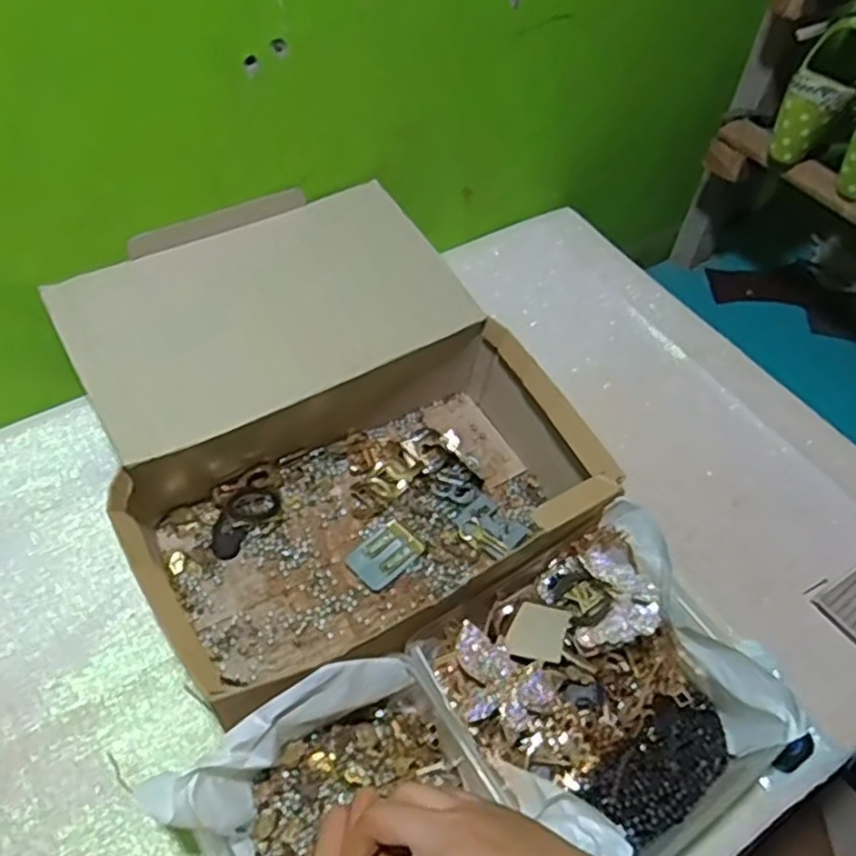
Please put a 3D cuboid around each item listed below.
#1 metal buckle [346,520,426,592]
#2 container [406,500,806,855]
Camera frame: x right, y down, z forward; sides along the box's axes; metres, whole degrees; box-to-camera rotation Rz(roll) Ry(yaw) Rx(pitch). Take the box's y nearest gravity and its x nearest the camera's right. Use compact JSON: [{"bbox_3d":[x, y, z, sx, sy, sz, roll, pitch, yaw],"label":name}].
[{"bbox_3d":[-0.035,0.105,0.601,0.059,0.008,0.040,-33,63,-26],"label":"metal buckle"},{"bbox_3d":[0.116,0.188,0.506,0.200,0.077,0.205,-24,59,-22],"label":"container"}]

